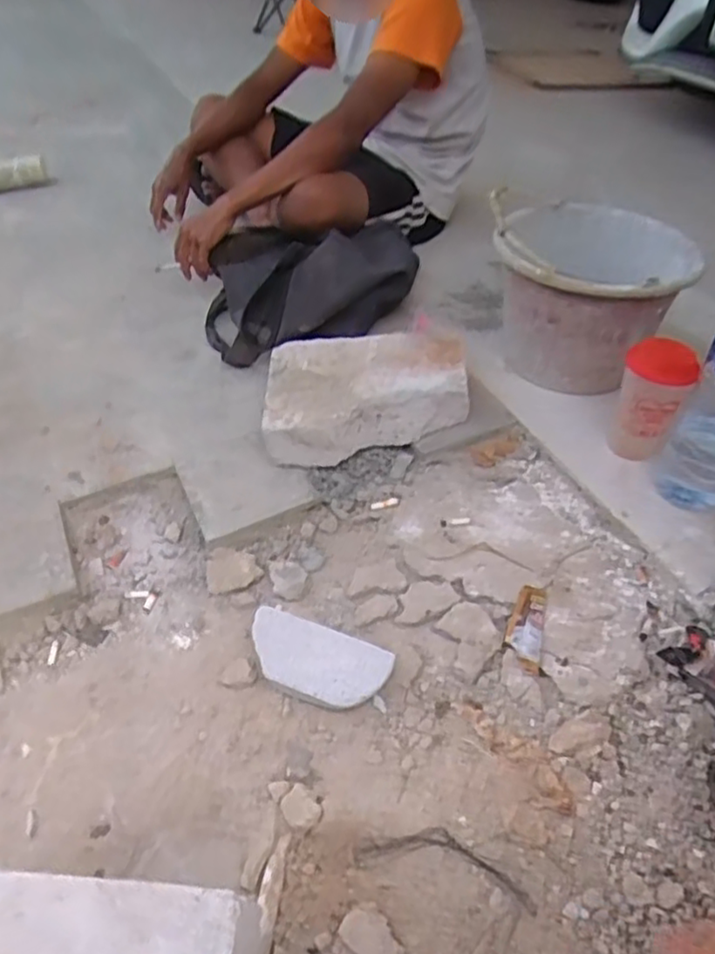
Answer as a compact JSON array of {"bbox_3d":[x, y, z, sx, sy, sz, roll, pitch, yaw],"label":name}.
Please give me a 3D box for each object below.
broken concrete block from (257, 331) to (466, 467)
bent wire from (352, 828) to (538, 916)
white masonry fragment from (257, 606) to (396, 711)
[{"bbox_3d":[0.012,-0.111,0.940,0.275,0.113,0.179,-1,42,-6],"label":"broken concrete block"},{"bbox_3d":[0.078,0.338,0.604,0.159,0.006,0.042,8,63,18],"label":"bent wire"},{"bbox_3d":[-0.045,0.197,0.724,0.152,0.034,0.072,16,43,14],"label":"white masonry fragment"}]

